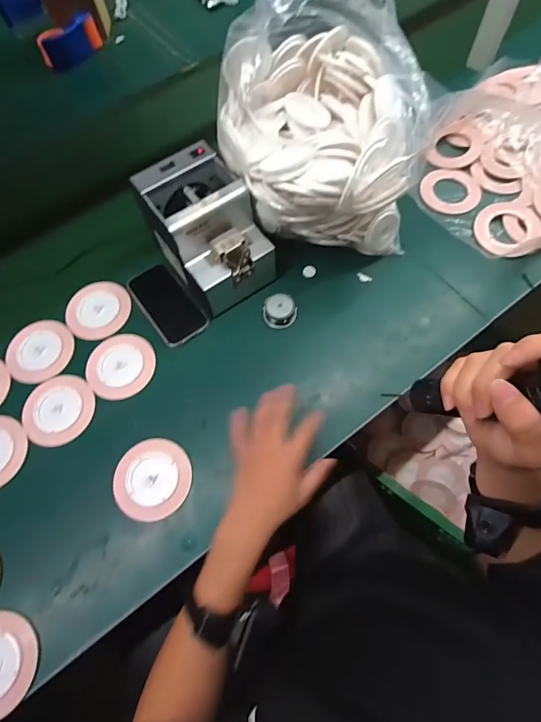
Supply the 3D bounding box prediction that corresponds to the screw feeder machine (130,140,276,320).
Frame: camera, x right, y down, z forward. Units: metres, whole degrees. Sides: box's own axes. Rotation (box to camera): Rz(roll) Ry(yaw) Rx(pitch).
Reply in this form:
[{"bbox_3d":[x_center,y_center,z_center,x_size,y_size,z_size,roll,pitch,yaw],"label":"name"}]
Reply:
[{"bbox_3d":[-0.092,-0.187,0.577,0.125,0.151,0.171,-33,68,-12],"label":"screw feeder machine"}]

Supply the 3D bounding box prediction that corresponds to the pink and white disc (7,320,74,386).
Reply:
[{"bbox_3d":[-0.356,-0.018,0.591,0.093,0.011,0.101,-1,66,2],"label":"pink and white disc"}]

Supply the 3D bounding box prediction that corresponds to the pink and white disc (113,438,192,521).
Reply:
[{"bbox_3d":[-0.157,0.156,0.511,0.099,0.009,0.100,-1,66,2],"label":"pink and white disc"}]

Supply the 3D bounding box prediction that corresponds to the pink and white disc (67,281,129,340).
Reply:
[{"bbox_3d":[-0.275,-0.082,0.615,0.094,0.011,0.102,-1,66,2],"label":"pink and white disc"}]

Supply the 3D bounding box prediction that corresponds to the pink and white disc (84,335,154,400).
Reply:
[{"bbox_3d":[-0.224,0.008,0.576,0.099,0.016,0.096,-1,66,2],"label":"pink and white disc"}]

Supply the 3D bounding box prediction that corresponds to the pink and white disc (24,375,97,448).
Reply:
[{"bbox_3d":[-0.306,0.070,0.558,0.097,0.008,0.100,-1,66,2],"label":"pink and white disc"}]

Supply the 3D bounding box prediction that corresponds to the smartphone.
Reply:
[{"bbox_3d":[-0.163,-0.091,0.607,0.071,0.007,0.140,-36,73,-4],"label":"smartphone"}]

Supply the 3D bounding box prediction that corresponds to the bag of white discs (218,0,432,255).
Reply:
[{"bbox_3d":[0.059,-0.303,0.525,0.249,0.320,0.263,-10,66,-2],"label":"bag of white discs"}]

